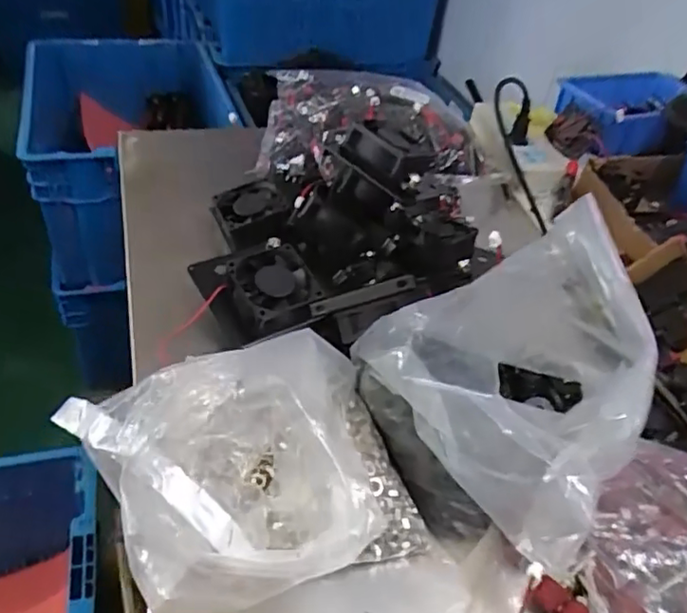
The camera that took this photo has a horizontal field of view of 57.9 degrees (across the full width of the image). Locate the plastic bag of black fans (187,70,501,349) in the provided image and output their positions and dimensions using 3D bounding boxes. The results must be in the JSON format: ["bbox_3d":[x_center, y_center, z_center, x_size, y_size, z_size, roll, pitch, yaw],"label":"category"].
[{"bbox_3d":[0.012,-0.119,0.585,0.246,0.105,0.373,9,40,1],"label":"plastic bag of black fans"}]

